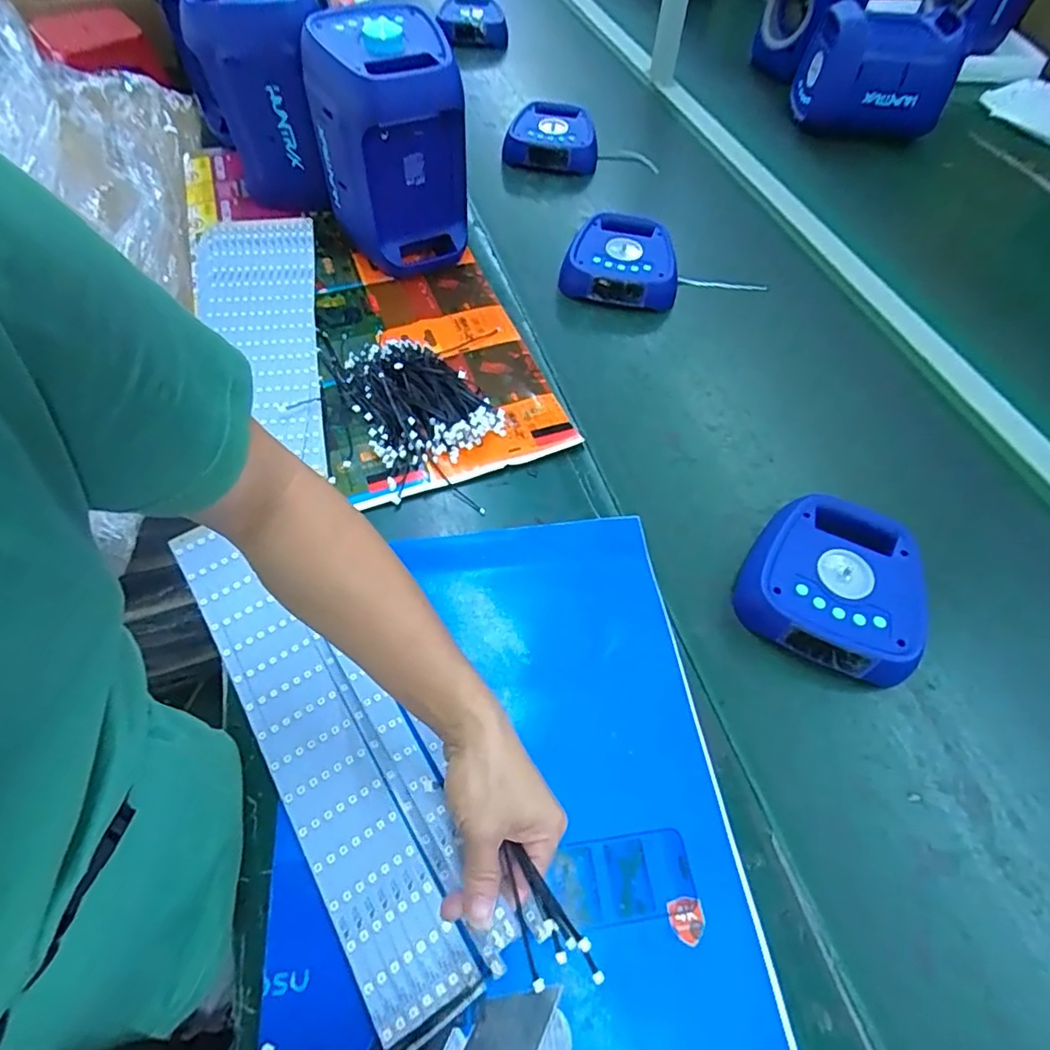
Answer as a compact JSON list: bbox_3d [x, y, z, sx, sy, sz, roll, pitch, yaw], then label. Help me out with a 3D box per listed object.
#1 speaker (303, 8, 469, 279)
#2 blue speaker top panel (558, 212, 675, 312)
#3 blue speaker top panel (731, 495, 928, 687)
[{"bbox_3d":[-0.163,-0.455,0.730,0.154,0.262,0.120,-25,62,-19],"label":"speaker"},{"bbox_3d":[0.141,-0.375,0.829,0.170,0.043,0.144,10,75,2],"label":"blue speaker top panel"},{"bbox_3d":[0.299,0.054,0.562,0.158,0.049,0.160,25,59,13],"label":"blue speaker top panel"}]

